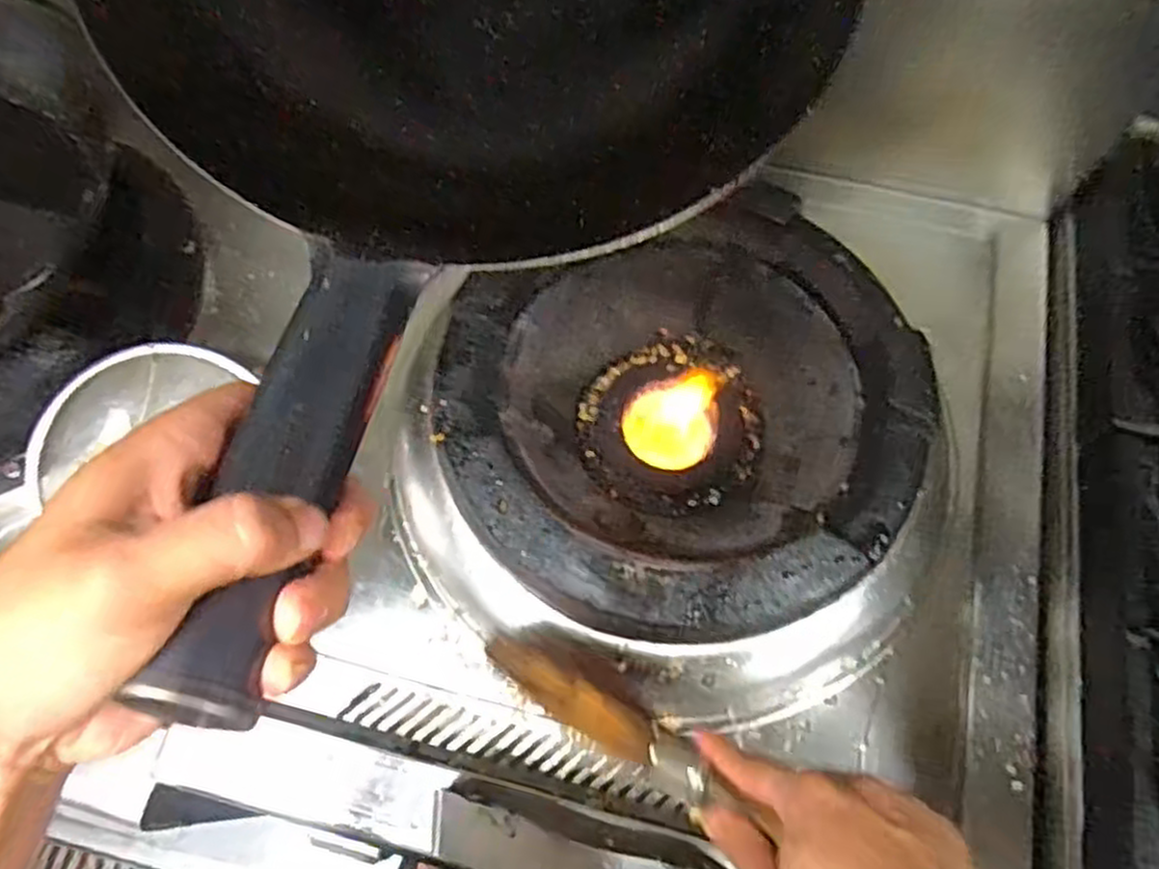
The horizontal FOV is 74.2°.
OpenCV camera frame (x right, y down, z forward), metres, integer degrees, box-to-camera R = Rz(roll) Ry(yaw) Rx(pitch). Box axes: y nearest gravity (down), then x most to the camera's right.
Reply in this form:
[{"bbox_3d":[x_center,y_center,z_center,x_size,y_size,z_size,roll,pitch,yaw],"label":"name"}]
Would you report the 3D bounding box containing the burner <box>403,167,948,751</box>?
[{"bbox_3d":[0.084,0.028,0.618,0.401,0.118,0.383,1,63,-1],"label":"burner"}]

